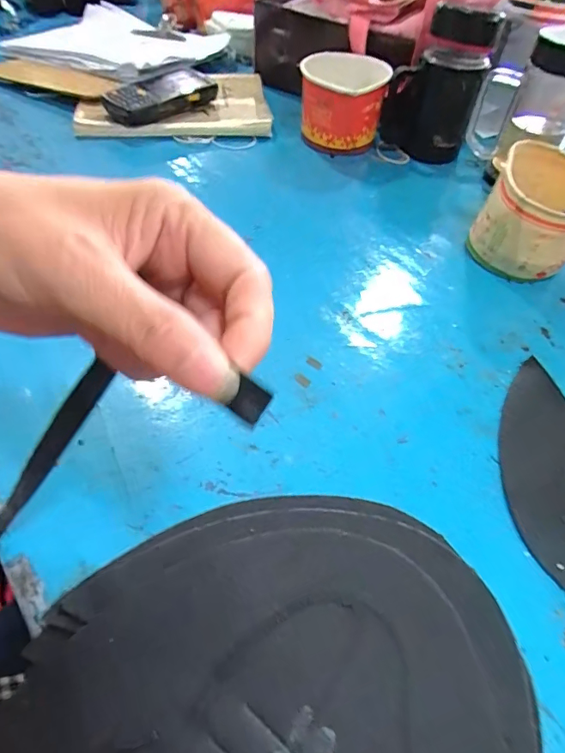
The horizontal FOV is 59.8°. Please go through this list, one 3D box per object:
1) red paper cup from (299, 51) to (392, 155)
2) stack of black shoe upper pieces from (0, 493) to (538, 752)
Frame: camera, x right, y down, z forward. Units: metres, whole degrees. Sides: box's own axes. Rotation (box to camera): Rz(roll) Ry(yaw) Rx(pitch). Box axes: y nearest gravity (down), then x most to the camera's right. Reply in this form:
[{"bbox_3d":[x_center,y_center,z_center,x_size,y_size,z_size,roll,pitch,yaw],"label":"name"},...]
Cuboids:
[{"bbox_3d":[0.077,-0.365,0.658,0.111,0.095,0.124,3,49,-3],"label":"red paper cup"},{"bbox_3d":[-0.001,0.121,0.175,0.189,0.039,0.193,18,50,12],"label":"stack of black shoe upper pieces"}]

